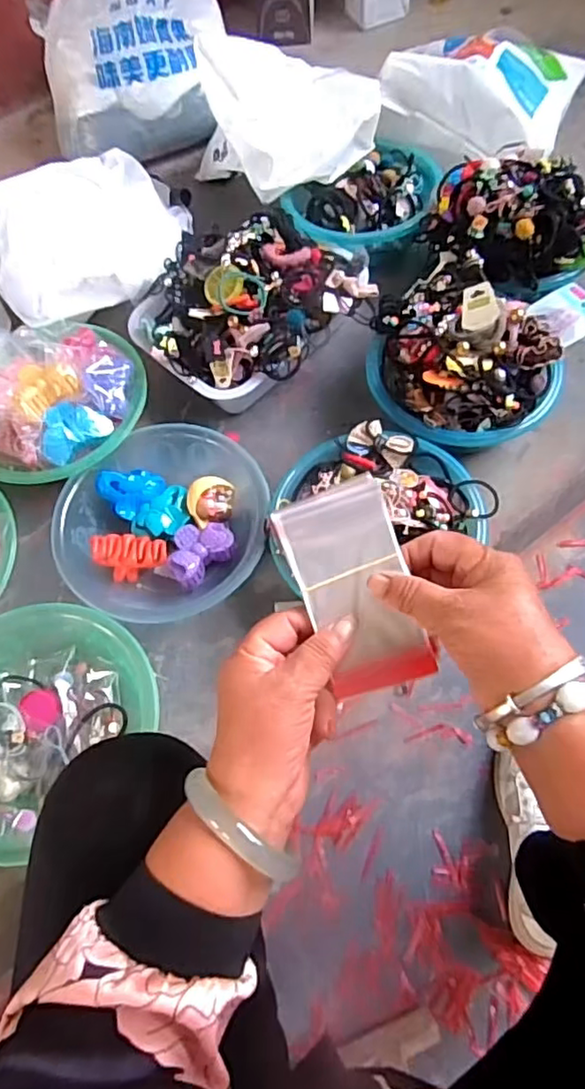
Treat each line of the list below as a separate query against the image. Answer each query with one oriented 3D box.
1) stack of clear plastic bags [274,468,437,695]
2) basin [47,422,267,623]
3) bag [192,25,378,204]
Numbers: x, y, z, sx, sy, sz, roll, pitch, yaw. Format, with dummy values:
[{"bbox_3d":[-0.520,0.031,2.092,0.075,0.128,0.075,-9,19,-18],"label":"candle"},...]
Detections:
[{"bbox_3d":[0.038,0.026,0.353,0.063,0.010,0.119,-21,94,5],"label":"stack of clear plastic bags"},{"bbox_3d":[-0.149,-0.023,0.705,0.220,0.088,0.221,-2,65,4],"label":"basin"},{"bbox_3d":[-0.003,-0.628,0.858,0.244,0.126,0.199,-8,65,1],"label":"bag"}]

